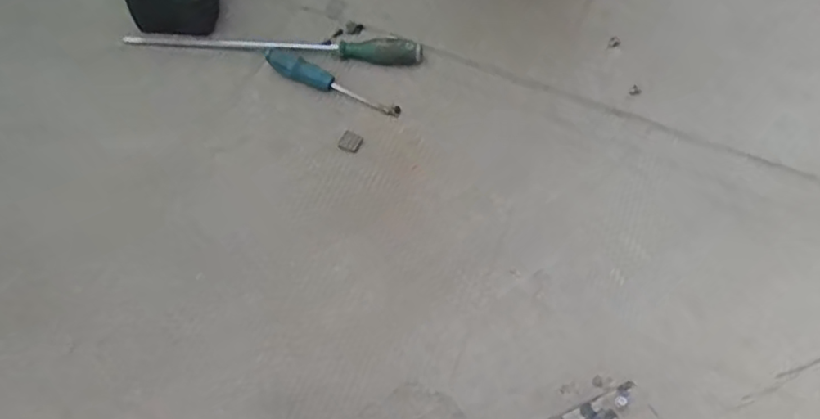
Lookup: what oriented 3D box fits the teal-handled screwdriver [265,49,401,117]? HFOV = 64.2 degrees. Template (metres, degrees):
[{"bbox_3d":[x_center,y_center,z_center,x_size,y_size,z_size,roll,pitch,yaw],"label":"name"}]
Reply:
[{"bbox_3d":[-0.109,-0.169,0.870,0.197,0.025,0.035,25,63,10],"label":"teal-handled screwdriver"}]

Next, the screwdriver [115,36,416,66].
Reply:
[{"bbox_3d":[-0.183,-0.222,0.899,0.394,0.042,0.032,3,62,-2],"label":"screwdriver"}]

